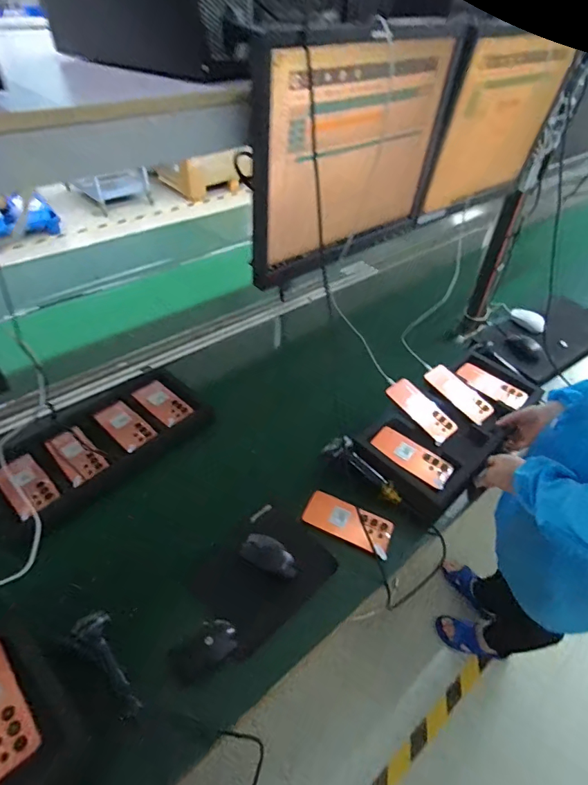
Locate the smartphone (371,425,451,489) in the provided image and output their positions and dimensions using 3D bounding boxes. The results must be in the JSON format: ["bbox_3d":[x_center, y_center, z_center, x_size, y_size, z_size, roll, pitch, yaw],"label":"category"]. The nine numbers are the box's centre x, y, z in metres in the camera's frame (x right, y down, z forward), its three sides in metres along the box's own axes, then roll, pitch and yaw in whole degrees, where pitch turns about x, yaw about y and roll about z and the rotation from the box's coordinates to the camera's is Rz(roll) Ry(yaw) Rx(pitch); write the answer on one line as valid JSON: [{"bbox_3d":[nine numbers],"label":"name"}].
[{"bbox_3d":[0.254,0.136,0.927,0.176,0.011,0.082,34,53,29],"label":"smartphone"}]

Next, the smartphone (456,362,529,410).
[{"bbox_3d":[0.505,-0.018,1.106,0.173,0.016,0.067,34,53,29],"label":"smartphone"}]

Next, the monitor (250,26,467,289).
[{"bbox_3d":[0.099,-0.358,0.645,0.375,0.283,0.049,-30,52,-28],"label":"monitor"}]

